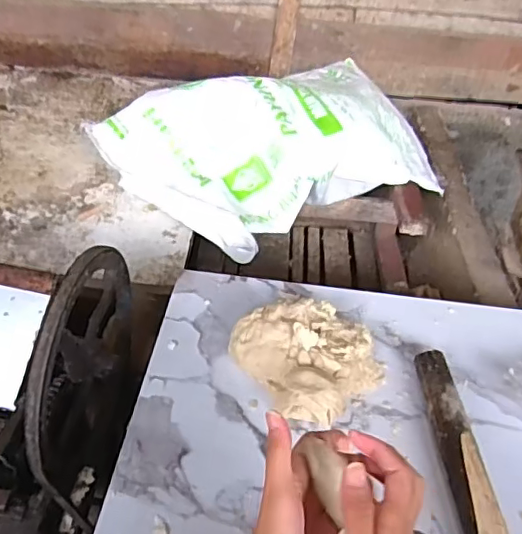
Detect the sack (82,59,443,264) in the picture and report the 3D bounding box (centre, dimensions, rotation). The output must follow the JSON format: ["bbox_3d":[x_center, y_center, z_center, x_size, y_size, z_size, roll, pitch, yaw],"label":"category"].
[{"bbox_3d":[0.037,-0.254,1.186,0.671,0.208,0.403,-19,50,-25],"label":"sack"}]

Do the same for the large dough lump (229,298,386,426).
[{"bbox_3d":[0.054,0.090,0.612,0.138,0.055,0.151,-25,53,-29],"label":"large dough lump"}]

